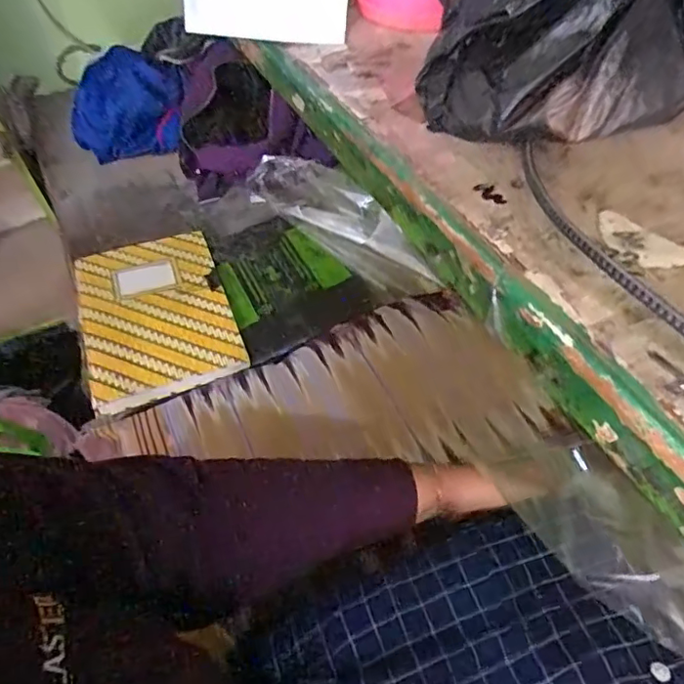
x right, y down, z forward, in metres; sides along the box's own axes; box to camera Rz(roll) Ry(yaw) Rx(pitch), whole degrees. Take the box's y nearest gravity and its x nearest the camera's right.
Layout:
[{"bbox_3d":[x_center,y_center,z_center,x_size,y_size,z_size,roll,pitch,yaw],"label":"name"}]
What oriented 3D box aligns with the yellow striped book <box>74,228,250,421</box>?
[{"bbox_3d":[-0.281,-0.058,0.848,0.204,0.021,0.334,-20,51,-10],"label":"yellow striped book"}]

